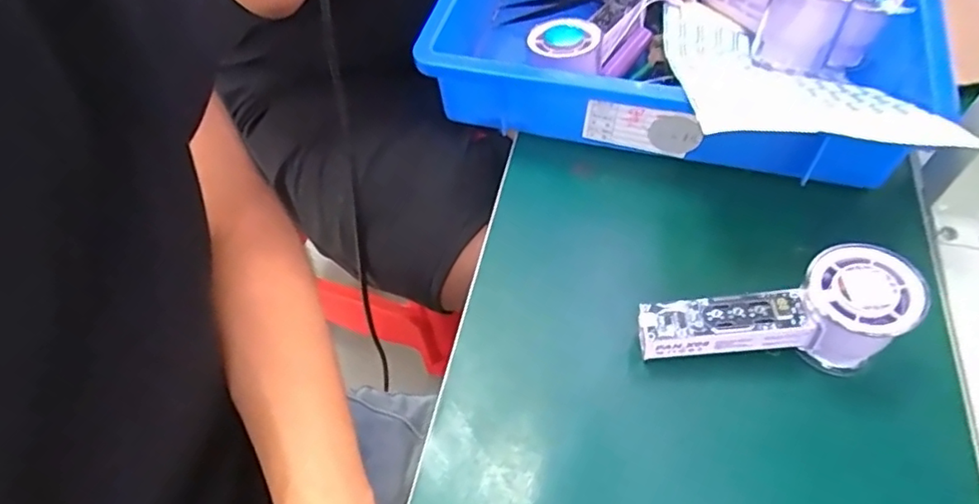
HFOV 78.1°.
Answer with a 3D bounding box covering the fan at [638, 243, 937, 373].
[{"bbox_3d":[0.168,0.043,0.360,0.148,0.057,0.052,-11,54,12],"label":"fan"}]

